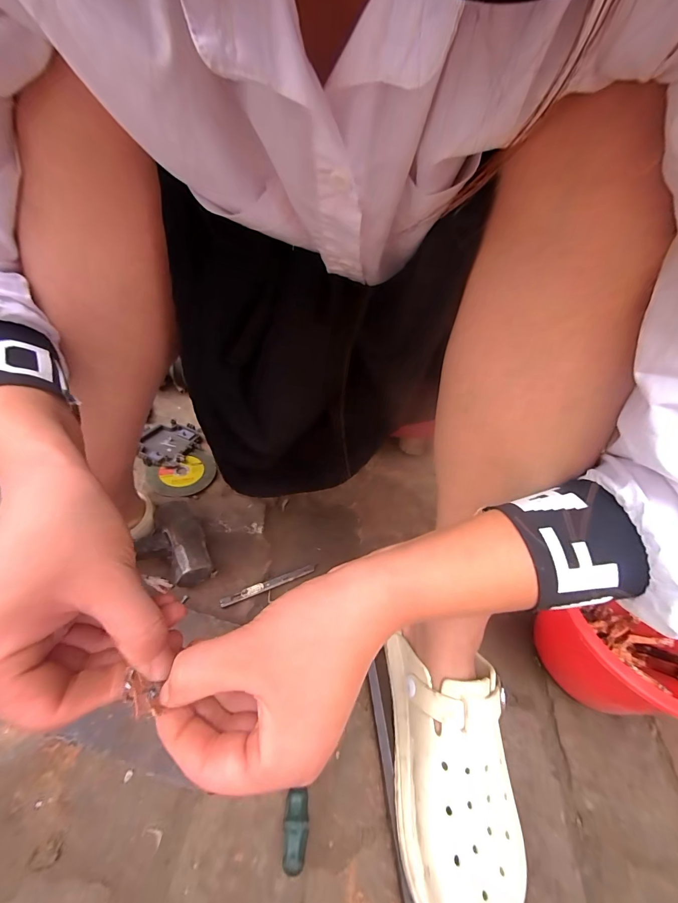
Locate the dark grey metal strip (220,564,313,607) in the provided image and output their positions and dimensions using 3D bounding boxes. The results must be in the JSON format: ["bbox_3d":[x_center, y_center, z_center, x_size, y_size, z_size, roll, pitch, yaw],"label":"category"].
[{"bbox_3d":[-0.090,0.172,0.441,0.121,0.006,0.012,-14,49,-23],"label":"dark grey metal strip"}]

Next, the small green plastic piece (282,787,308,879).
[{"bbox_3d":[-0.037,0.323,0.291,0.019,0.022,0.049,3,44,-8],"label":"small green plastic piece"}]

